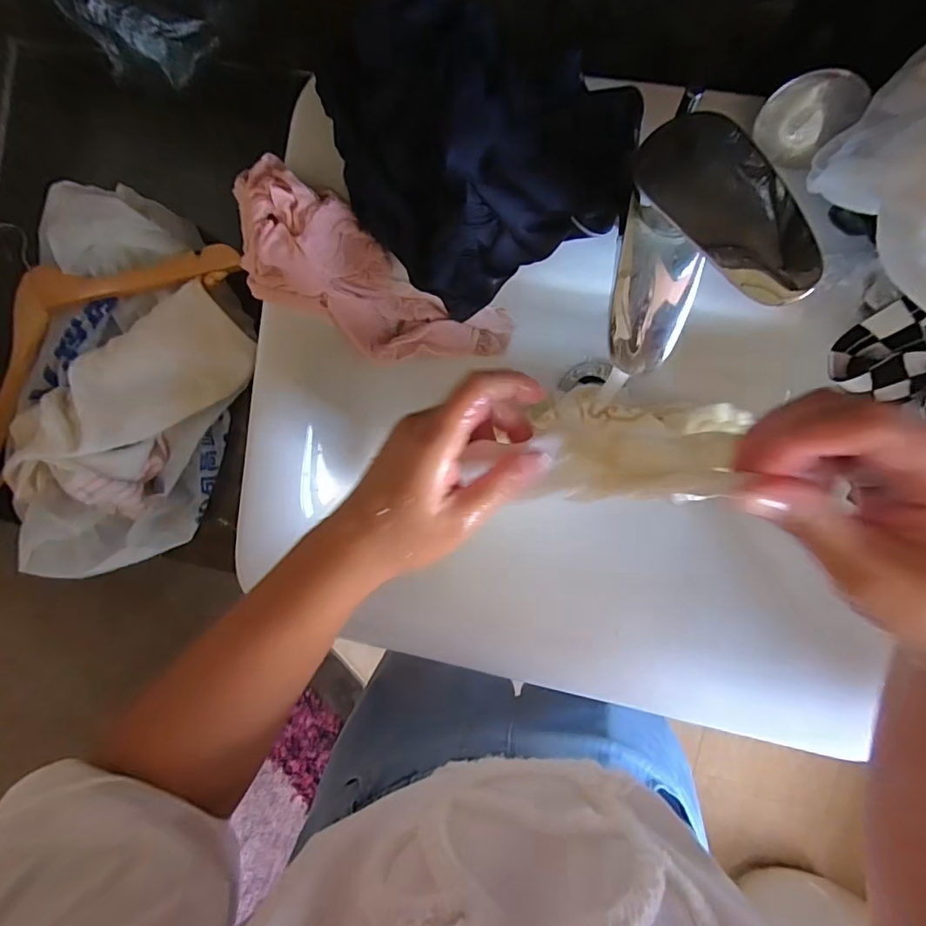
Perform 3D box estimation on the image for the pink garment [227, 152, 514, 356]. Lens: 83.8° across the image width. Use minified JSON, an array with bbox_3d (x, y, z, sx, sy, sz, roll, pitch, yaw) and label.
[{"bbox_3d":[-0.066,-0.135,0.425,0.063,0.244,0.090,37,102,48],"label":"pink garment"}]

